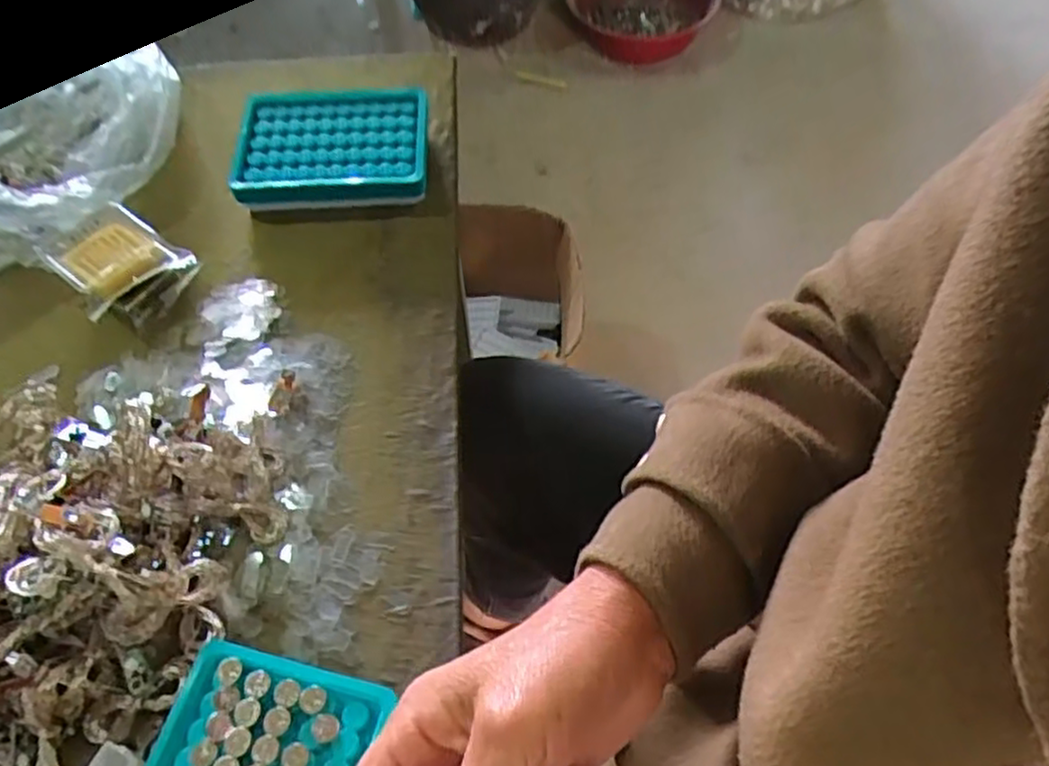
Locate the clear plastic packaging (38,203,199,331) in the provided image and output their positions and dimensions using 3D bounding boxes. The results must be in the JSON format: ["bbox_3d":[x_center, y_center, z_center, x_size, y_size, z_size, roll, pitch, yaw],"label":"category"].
[{"bbox_3d":[-0.253,-0.071,0.449,0.075,0.037,0.065,33,64,19],"label":"clear plastic packaging"}]

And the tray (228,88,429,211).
[{"bbox_3d":[-0.135,-0.168,0.510,0.131,0.034,0.090,-4,58,-2],"label":"tray"}]

